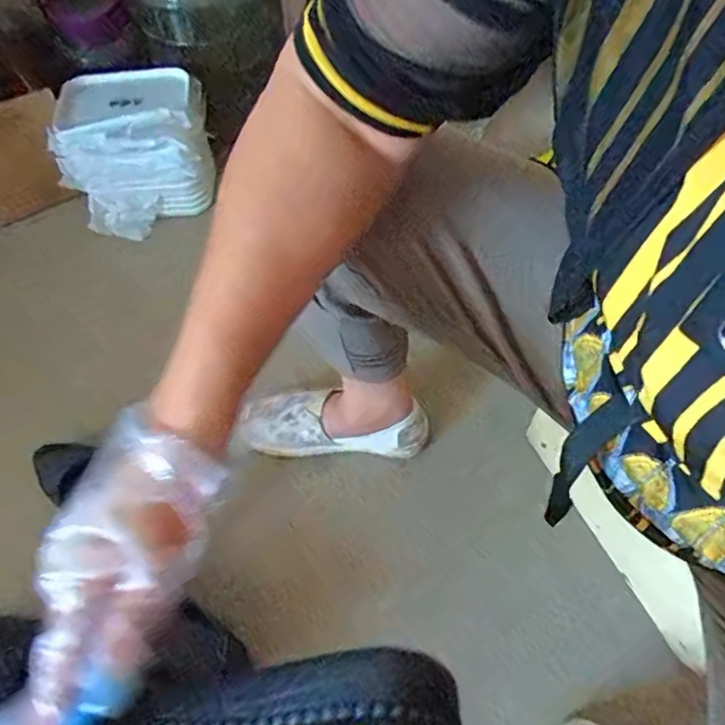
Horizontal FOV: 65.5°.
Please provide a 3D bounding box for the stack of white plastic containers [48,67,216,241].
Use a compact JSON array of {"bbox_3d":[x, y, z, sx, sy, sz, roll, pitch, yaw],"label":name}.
[{"bbox_3d":[-0.354,-0.338,0.901,0.220,0.192,0.163,-9,57,-5],"label":"stack of white plastic containers"}]

